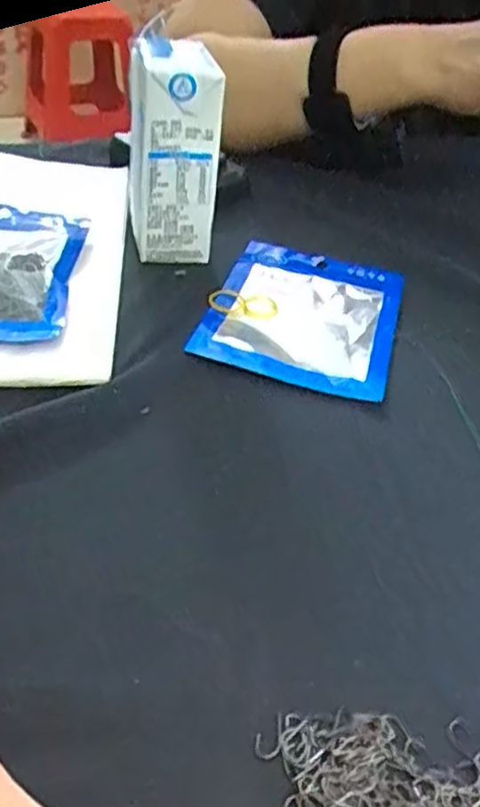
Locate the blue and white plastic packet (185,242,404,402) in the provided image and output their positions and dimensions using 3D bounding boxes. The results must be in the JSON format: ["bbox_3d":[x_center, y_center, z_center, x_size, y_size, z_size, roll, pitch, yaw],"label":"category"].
[{"bbox_3d":[0.037,-0.050,0.378,0.096,0.011,0.135,13,40,8],"label":"blue and white plastic packet"}]

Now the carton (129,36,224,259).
[{"bbox_3d":[-0.039,-0.139,0.393,0.048,0.112,0.066,-1,41,-9],"label":"carton"}]

